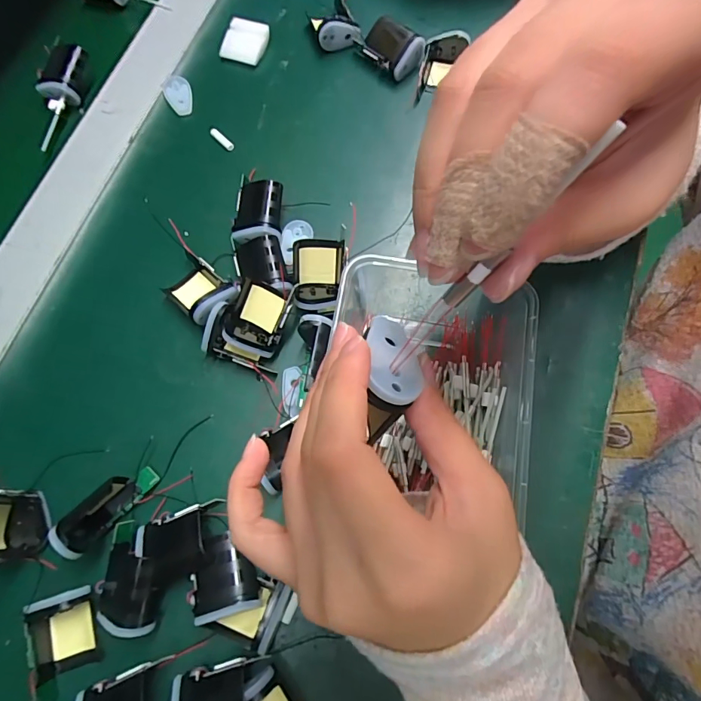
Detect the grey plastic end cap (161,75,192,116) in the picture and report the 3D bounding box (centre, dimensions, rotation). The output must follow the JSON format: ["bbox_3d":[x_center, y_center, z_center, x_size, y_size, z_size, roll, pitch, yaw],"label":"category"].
[{"bbox_3d":[-0.141,-0.210,0.351,0.022,0.008,0.033,-18,74,-6],"label":"grey plastic end cap"}]

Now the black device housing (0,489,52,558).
[{"bbox_3d":[-0.196,0.100,0.246,0.021,0.038,0.038,-12,73,-4],"label":"black device housing"}]

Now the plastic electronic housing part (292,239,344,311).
[{"bbox_3d":[-0.021,-0.051,0.284,0.033,0.040,0.024,-3,33,-5],"label":"plastic electronic housing part"}]

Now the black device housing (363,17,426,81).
[{"bbox_3d":[0.034,-0.249,0.351,0.042,0.026,0.032,35,76,10],"label":"black device housing"}]

